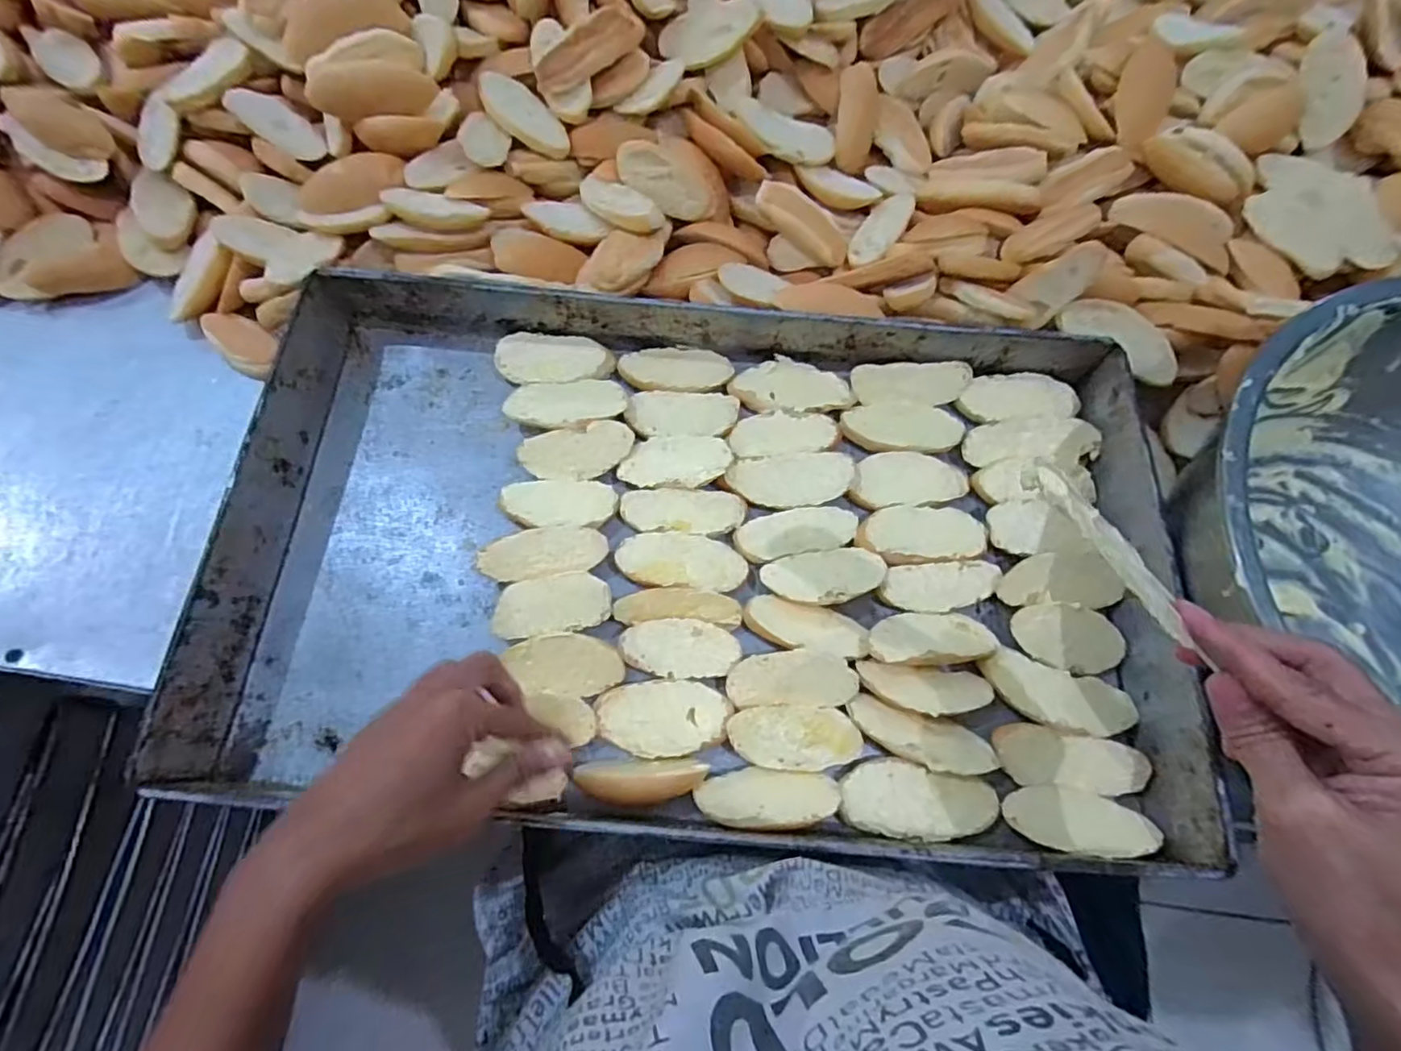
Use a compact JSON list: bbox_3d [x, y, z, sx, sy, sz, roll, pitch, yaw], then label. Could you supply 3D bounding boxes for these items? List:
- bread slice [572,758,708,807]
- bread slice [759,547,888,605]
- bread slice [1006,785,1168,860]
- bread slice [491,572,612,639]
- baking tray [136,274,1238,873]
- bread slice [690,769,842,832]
[{"bbox_3d":[-0.037,0.159,0.395,0.080,0.022,0.025,0,70,-2],"label":"bread slice"},{"bbox_3d":[0.088,0.036,0.453,0.085,0.010,0.040,-6,71,-4],"label":"bread slice"},{"bbox_3d":[0.239,0.185,0.400,0.094,0.008,0.037,9,53,2],"label":"bread slice"},{"bbox_3d":[-0.102,0.057,0.446,0.078,0.023,0.040,-8,71,-5],"label":"bread slice"},{"bbox_3d":[0.004,0.012,0.443,0.613,0.062,0.355,4,70,0],"label":"baking tray"},{"bbox_3d":[0.042,0.171,0.393,0.089,0.008,0.042,6,33,-3],"label":"bread slice"}]

